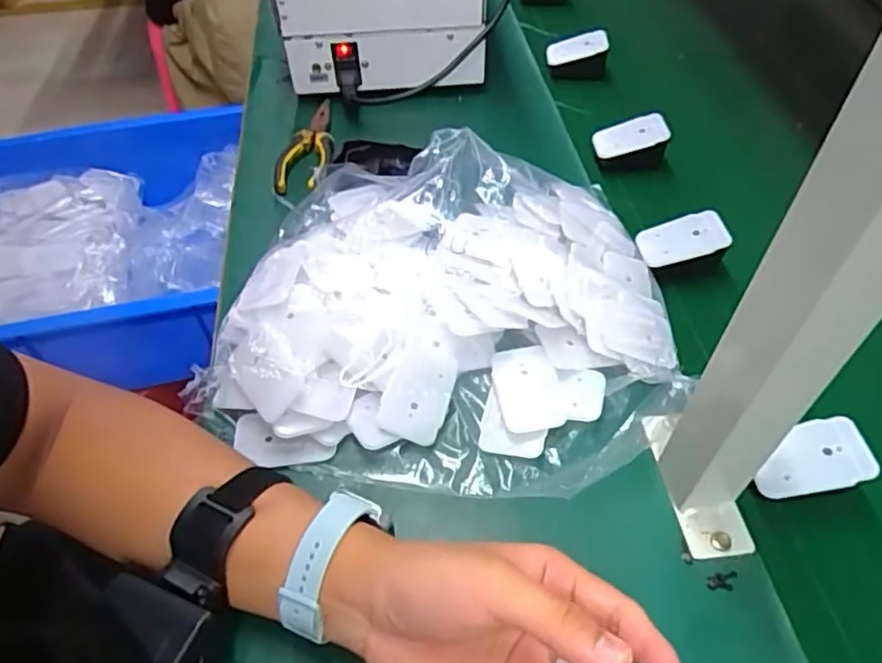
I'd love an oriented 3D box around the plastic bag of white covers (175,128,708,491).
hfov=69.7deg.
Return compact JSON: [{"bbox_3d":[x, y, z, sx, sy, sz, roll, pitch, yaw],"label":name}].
[{"bbox_3d":[0.011,-0.028,0.475,0.327,0.070,0.293,9,53,10],"label":"plastic bag of white covers"}]

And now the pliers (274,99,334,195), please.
[{"bbox_3d":[-0.136,-0.191,0.646,0.049,0.019,0.142,-2,52,1],"label":"pliers"}]

